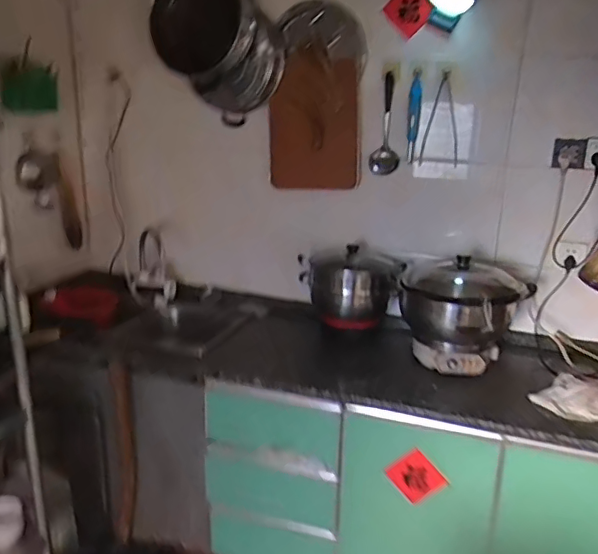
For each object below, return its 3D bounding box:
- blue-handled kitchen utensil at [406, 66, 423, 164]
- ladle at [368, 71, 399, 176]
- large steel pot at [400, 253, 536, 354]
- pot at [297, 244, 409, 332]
[{"bbox_3d":[0.362,-0.505,1.768,0.037,0.266,0.034,4,18,6],"label":"blue-handled kitchen utensil"},{"bbox_3d":[0.276,-0.478,1.766,0.094,0.294,0.081,6,18,11],"label":"ladle"},{"bbox_3d":[0.463,0.070,1.613,0.368,0.205,0.333,8,19,18],"label":"large steel pot"},{"bbox_3d":[0.173,0.035,1.798,0.316,0.226,0.215,12,20,28],"label":"pot"}]

